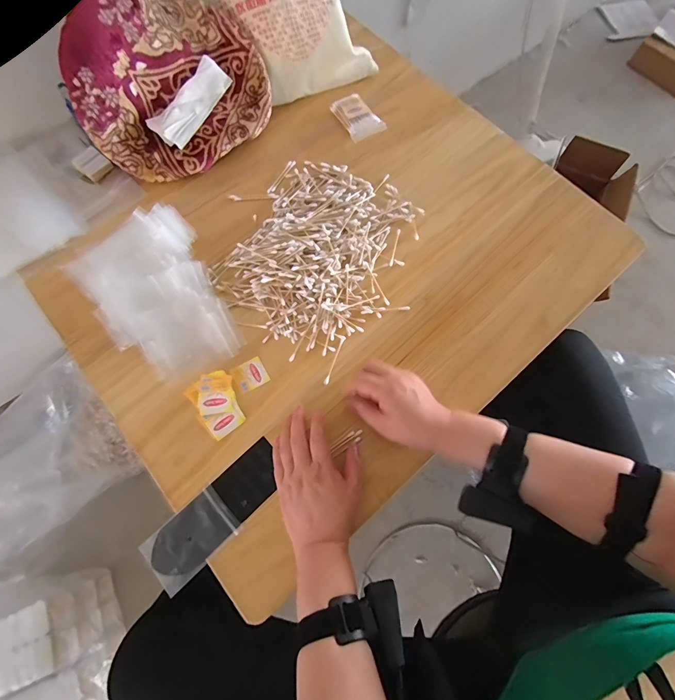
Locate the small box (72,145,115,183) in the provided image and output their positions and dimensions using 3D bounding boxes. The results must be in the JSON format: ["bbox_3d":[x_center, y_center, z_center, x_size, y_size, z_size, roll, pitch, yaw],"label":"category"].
[{"bbox_3d":[-0.397,-0.303,0.586,0.053,0.012,0.044,36,75,11],"label":"small box"}]

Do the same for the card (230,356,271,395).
[{"bbox_3d":[-0.118,0.034,0.488,0.042,0.004,0.038,-29,74,-10],"label":"card"}]

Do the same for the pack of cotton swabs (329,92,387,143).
[{"bbox_3d":[0.035,-0.412,0.633,0.062,0.012,0.093,-30,74,-10],"label":"pack of cotton swabs"}]

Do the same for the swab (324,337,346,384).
[{"bbox_3d":[-0.003,0.014,0.497,0.006,0.004,0.072,20,72,7],"label":"swab"}]

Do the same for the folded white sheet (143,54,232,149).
[{"bbox_3d":[-0.225,-0.383,0.560,0.014,0.052,0.145,27,79,48],"label":"folded white sheet"}]

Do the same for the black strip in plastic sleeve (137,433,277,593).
[{"bbox_3d":[-0.142,0.193,0.431,0.180,0.007,0.065,-42,73,-13],"label":"black strip in plastic sleeve"}]

